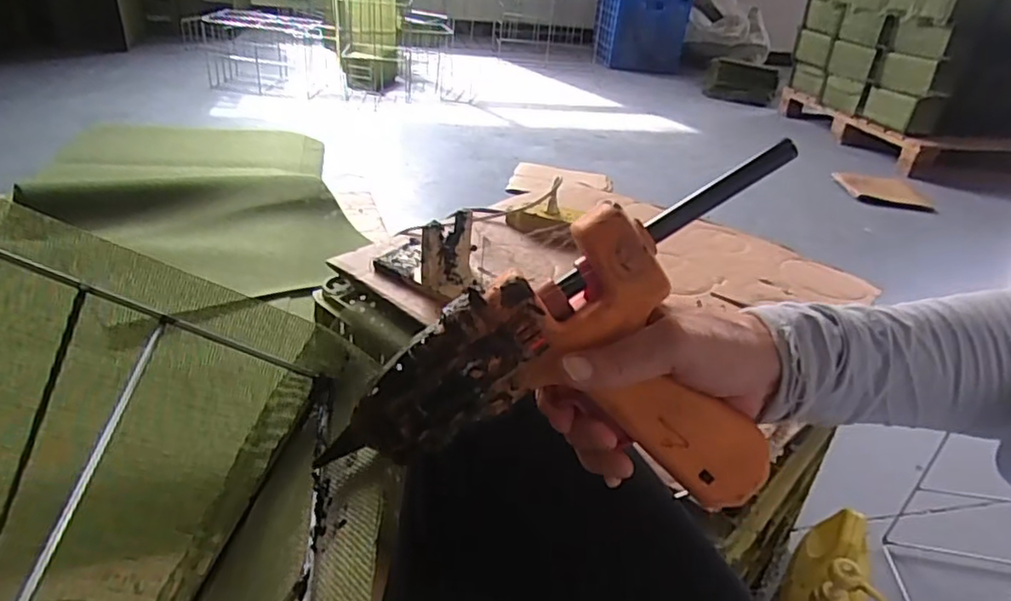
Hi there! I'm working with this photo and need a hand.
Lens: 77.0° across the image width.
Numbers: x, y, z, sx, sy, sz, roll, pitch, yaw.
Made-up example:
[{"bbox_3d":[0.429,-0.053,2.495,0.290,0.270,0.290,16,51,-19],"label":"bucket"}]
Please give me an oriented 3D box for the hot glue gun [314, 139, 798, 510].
[{"bbox_3d":[0.025,0.010,0.310,0.199,0.160,0.055,2,13,-6],"label":"hot glue gun"}]

